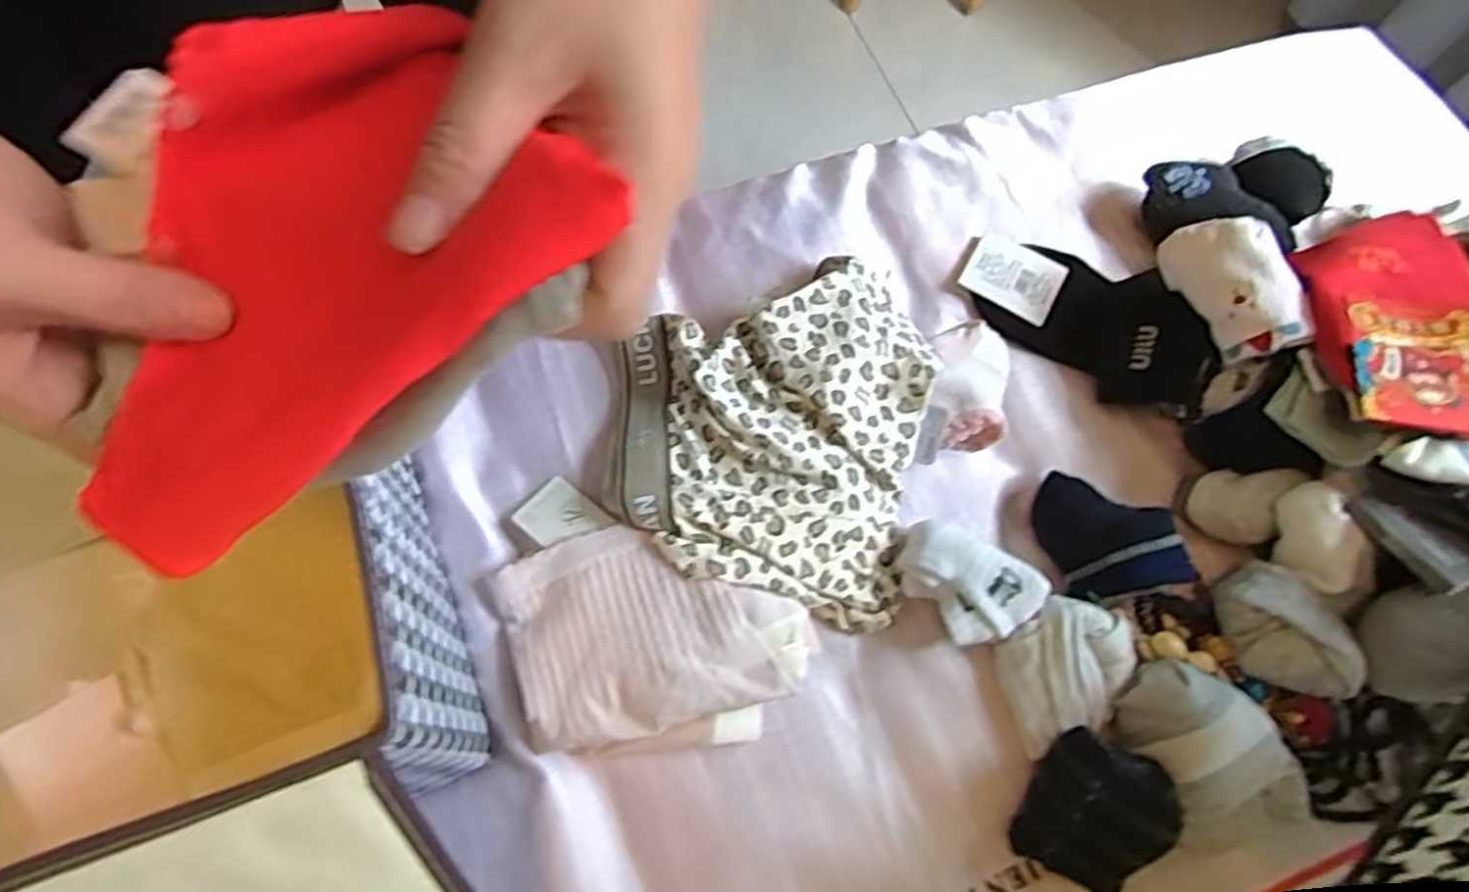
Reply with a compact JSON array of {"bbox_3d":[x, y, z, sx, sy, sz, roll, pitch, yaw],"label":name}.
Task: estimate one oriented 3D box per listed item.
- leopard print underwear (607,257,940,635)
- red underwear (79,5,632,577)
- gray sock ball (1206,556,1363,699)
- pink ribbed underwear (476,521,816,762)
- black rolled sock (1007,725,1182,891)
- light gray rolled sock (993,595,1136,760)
[{"bbox_3d":[0.019,-0.018,0.457,0.179,0.033,0.204,10,70,2],"label":"leopard print underwear"},{"bbox_3d":[-0.120,-0.050,0.206,0.155,0.065,0.127,-35,75,-13],"label":"red underwear"},{"bbox_3d":[0.293,0.099,0.416,0.047,0.030,0.074,-15,71,-7],"label":"gray sock ball"},{"bbox_3d":[-0.044,0.102,0.420,0.163,0.023,0.117,-9,70,-5],"label":"pink ribbed underwear"},{"bbox_3d":[0.183,0.183,0.391,0.065,0.046,0.070,24,71,7],"label":"black rolled sock"},{"bbox_3d":[0.182,0.120,0.427,0.073,0.031,0.066,-21,72,-9],"label":"light gray rolled sock"}]

